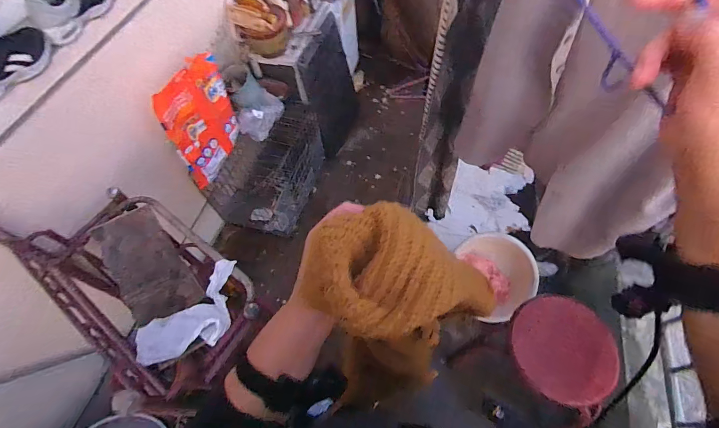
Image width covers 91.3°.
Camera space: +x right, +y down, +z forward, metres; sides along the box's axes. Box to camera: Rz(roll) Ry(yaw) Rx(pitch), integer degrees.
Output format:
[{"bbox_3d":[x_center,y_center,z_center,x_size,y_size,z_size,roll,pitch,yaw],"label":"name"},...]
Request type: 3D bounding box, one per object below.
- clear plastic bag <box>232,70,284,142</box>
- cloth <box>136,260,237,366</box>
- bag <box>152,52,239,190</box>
[{"bbox_3d":[-0.424,-0.451,1.465,0.196,0.120,0.262,-21,59,-9],"label":"clear plastic bag"},{"bbox_3d":[-0.382,0.239,0.824,0.155,0.037,0.269,38,68,23],"label":"cloth"},{"bbox_3d":[-0.562,-0.346,1.278,0.051,0.370,0.334,14,60,12],"label":"bag"}]

